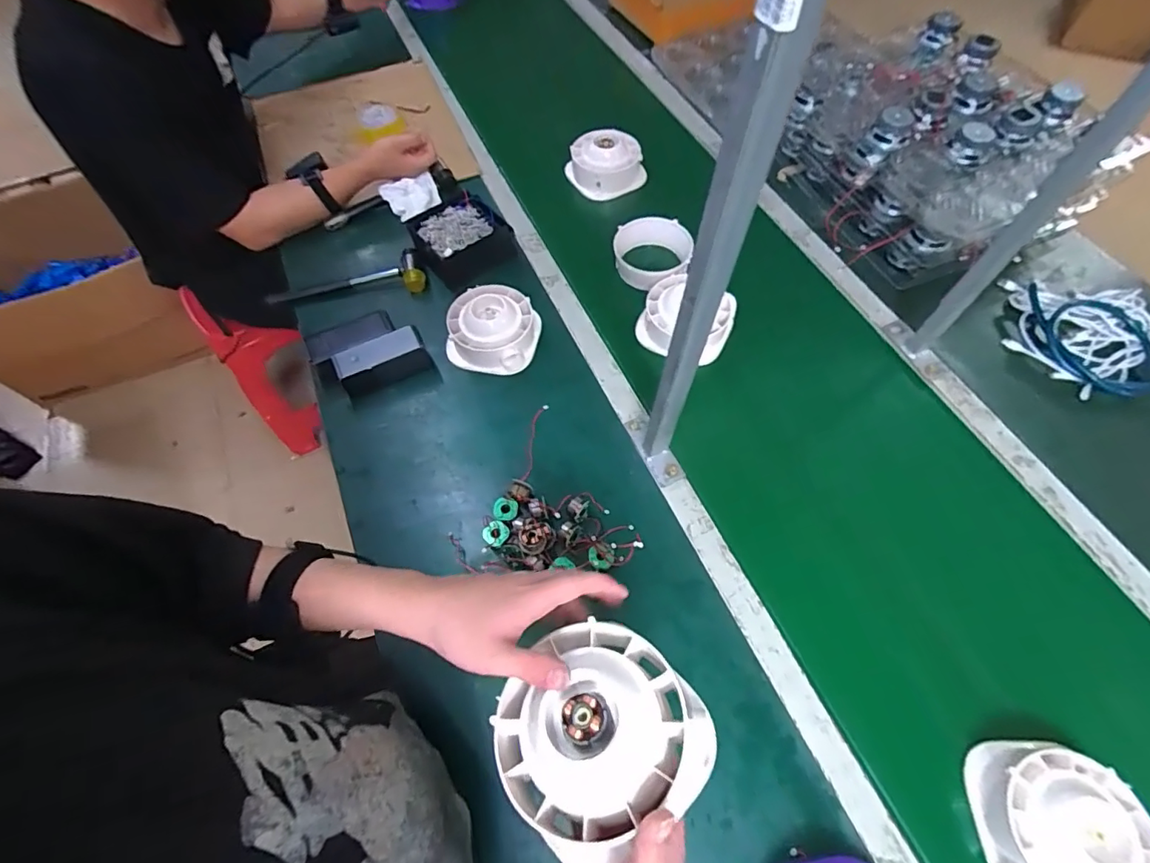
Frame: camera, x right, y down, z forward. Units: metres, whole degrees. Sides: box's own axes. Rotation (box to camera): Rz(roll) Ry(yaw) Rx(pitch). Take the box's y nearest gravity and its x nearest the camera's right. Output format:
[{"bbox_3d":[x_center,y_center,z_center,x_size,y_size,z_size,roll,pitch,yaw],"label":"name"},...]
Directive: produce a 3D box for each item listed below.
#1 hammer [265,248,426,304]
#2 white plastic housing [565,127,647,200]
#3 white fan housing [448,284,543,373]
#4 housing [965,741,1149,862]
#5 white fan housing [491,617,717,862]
[{"bbox_3d":[-0.382,-0.259,0.870,0.257,0.046,0.073,-8,62,-2],"label":"hammer"},{"bbox_3d":[0.060,-0.515,0.994,0.132,0.070,0.124,-21,63,-8],"label":"white plastic housing"},{"bbox_3d":[-0.128,-0.161,0.801,0.138,0.059,0.132,-1,62,2],"label":"white fan housing"},{"bbox_3d":[0.473,0.378,0.495,0.128,0.065,0.131,1,62,3],"label":"housing"},{"bbox_3d":[0.014,0.201,0.347,0.129,0.050,0.129,-1,62,2],"label":"white fan housing"}]

